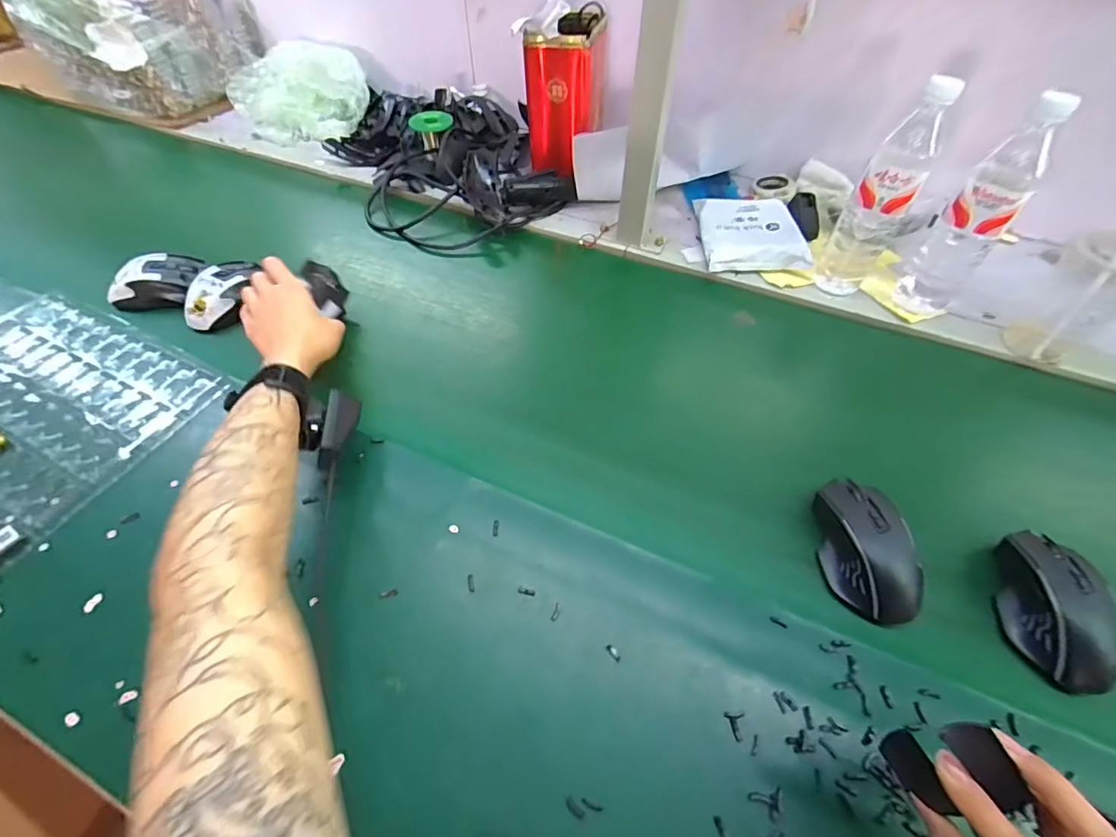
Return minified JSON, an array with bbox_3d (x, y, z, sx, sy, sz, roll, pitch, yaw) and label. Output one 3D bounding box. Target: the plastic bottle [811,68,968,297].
[{"bbox_3d":[0.369,-0.245,0.541,0.072,0.203,0.065,27,58,18],"label":"plastic bottle"}]

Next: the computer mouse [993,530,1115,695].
[{"bbox_3d":[0.392,0.145,0.374,0.078,0.041,0.113,13,54,9],"label":"computer mouse"}]

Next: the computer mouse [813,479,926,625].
[{"bbox_3d":[0.259,0.105,0.399,0.077,0.038,0.116,-6,54,-5],"label":"computer mouse"}]

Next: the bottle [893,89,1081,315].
[{"bbox_3d":[0.461,-0.218,0.527,0.063,0.235,0.067,36,61,24],"label":"bottle"}]

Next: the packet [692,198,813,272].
[{"bbox_3d":[0.266,-0.265,0.673,0.128,0.034,0.160,2,53,1],"label":"packet"}]

